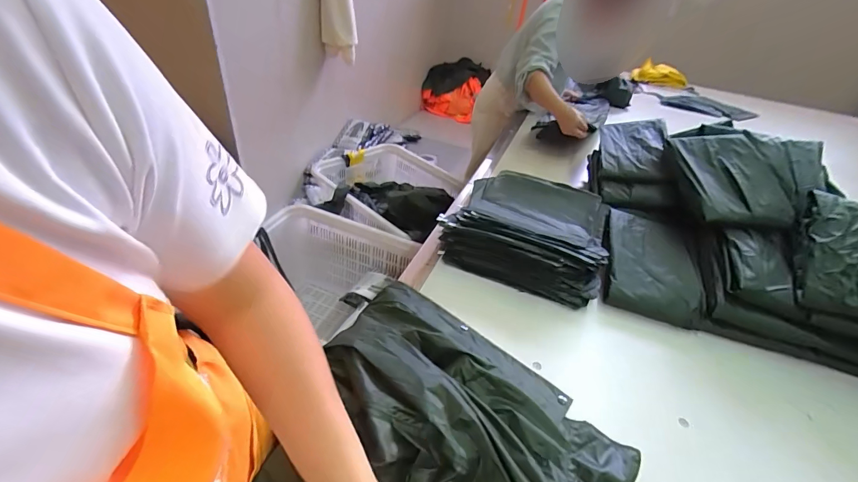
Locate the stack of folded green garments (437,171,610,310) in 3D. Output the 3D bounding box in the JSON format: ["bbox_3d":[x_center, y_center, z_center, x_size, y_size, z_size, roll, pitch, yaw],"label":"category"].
[{"bbox_3d":[0.233,-0.046,0.877,0.337,0.089,0.401,18,39,14],"label":"stack of folded green garments"}]

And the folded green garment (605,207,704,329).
[{"bbox_3d":[0.474,0.040,0.813,0.175,0.045,0.299,16,38,11],"label":"folded green garment"}]

